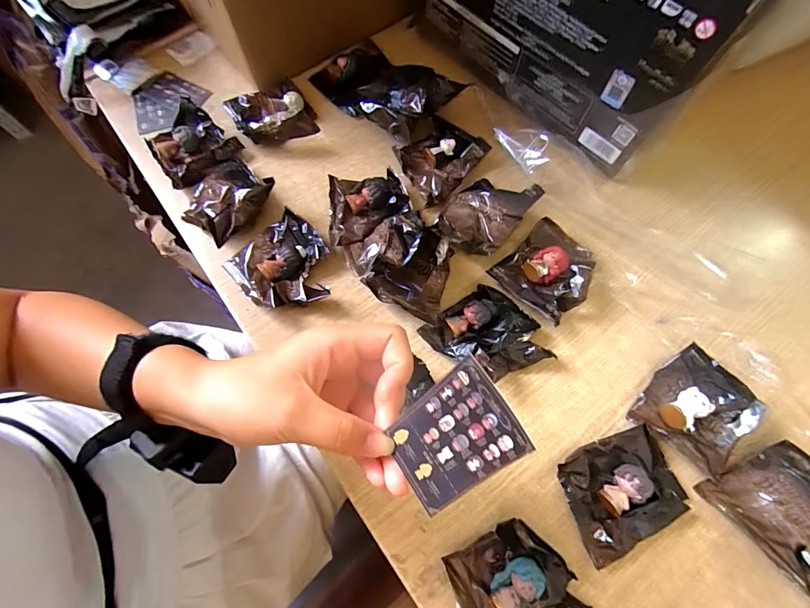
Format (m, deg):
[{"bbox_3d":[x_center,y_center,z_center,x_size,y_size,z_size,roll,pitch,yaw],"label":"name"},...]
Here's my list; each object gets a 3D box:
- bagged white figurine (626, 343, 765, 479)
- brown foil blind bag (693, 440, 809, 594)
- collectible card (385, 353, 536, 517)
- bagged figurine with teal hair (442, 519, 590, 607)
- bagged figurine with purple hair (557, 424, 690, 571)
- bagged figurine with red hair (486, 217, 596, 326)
[{"bbox_3d":[0.245,0.087,0.321,0.075,0.026,0.080,41,75,13],"label":"bagged white figurine"},{"bbox_3d":[0.292,0.148,0.293,0.080,0.034,0.073,-37,75,-13],"label":"brown foil blind bag"},{"bbox_3d":[0.022,0.060,0.173,0.066,0.006,0.043,-49,66,29],"label":"collectible card"},{"bbox_3d":[0.079,0.205,0.275,0.080,0.030,0.081,-28,73,-10],"label":"bagged figurine with teal hair"},{"bbox_3d":[0.172,0.144,0.301,0.090,0.023,0.073,-22,72,-8],"label":"bagged figurine with purple hair"},{"bbox_3d":[0.137,-0.032,0.364,0.087,0.026,0.077,-41,76,-14],"label":"bagged figurine with red hair"}]

